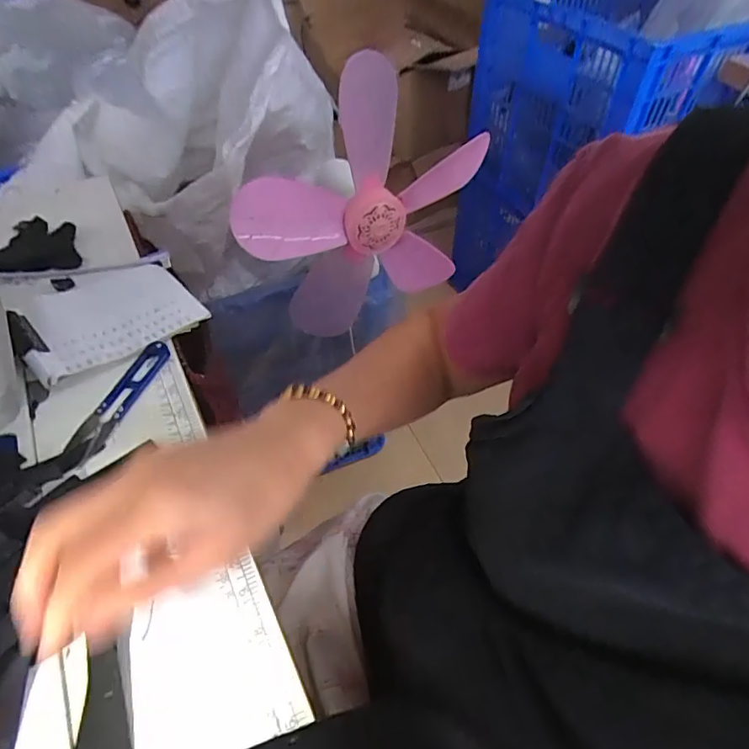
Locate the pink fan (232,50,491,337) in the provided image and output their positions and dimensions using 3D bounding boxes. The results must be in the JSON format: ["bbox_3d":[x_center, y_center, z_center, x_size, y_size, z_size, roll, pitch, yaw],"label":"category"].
[{"bbox_3d":[-0.013,-0.173,0.550,0.266,0.273,0.056,-27,57,-20],"label":"pink fan"}]

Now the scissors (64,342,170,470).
[{"bbox_3d":[-0.206,0.019,0.410,0.027,0.013,0.121,14,53,10],"label":"scissors"}]

